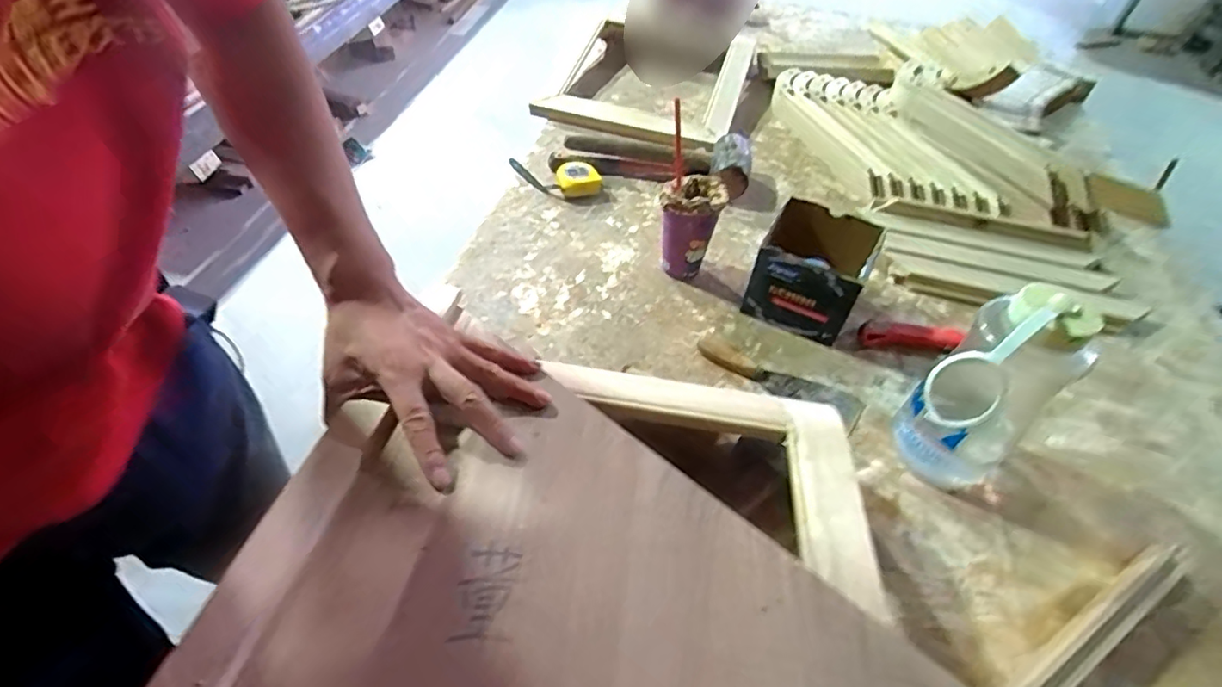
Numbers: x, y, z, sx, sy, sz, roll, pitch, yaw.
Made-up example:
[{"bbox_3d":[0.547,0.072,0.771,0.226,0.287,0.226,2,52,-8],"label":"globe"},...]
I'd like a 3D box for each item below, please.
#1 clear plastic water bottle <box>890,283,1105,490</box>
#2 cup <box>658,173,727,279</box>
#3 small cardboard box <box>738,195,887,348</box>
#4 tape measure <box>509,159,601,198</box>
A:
[{"bbox_3d":[0.328,0.062,0.547,0.138,0.238,0.103,-28,55,-24],"label":"clear plastic water bottle"},{"bbox_3d":[0.107,-0.154,0.792,0.078,0.139,0.072,2,49,-2],"label":"cup"},{"bbox_3d":[0.263,-0.099,0.767,0.130,0.111,0.133,23,51,17],"label":"small cardboard box"},{"bbox_3d":[-0.094,-0.276,0.953,0.168,0.043,0.062,25,52,17],"label":"tape measure"}]

